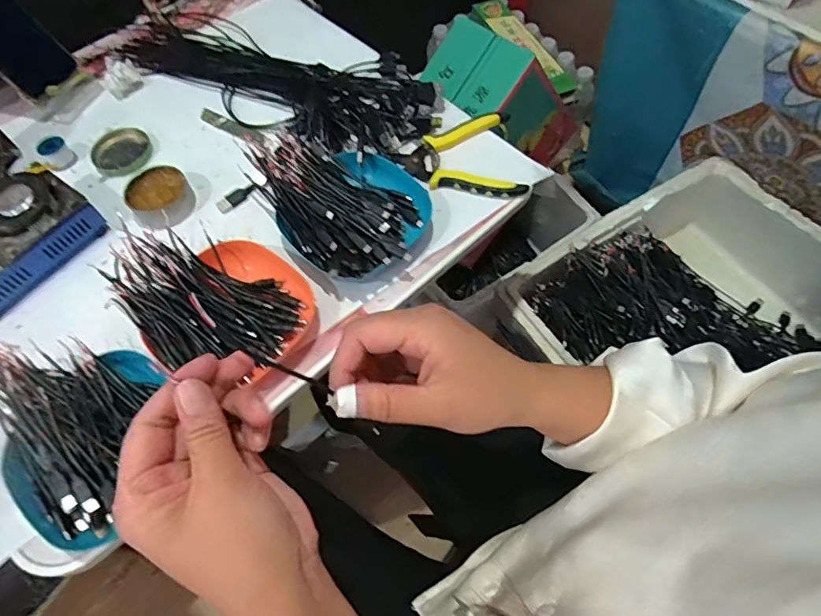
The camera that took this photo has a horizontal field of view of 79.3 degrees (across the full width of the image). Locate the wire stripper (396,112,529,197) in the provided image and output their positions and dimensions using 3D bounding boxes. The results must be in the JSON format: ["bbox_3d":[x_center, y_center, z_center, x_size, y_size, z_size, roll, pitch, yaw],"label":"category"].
[{"bbox_3d":[0.054,-0.165,0.546,0.126,0.019,0.116,-7,63,-3],"label":"wire stripper"}]

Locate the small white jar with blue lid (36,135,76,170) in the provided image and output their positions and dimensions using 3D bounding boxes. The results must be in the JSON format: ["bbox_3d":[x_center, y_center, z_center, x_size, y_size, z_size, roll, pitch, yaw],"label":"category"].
[{"bbox_3d":[-0.397,-0.174,0.557,0.028,0.025,0.028,0,63,1],"label":"small white jar with blue lid"}]

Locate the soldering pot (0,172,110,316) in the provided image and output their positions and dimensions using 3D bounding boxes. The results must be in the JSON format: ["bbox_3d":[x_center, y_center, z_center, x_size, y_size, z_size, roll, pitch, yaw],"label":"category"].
[{"bbox_3d":[-0.394,-0.067,0.488,0.088,0.066,0.149,37,70,18],"label":"soldering pot"}]

